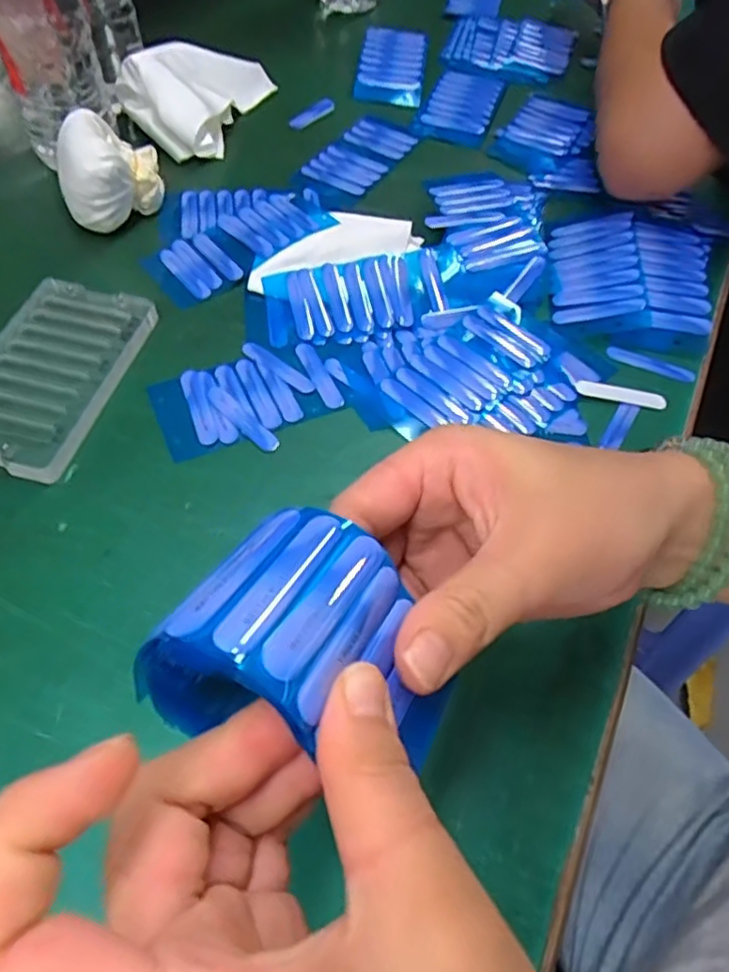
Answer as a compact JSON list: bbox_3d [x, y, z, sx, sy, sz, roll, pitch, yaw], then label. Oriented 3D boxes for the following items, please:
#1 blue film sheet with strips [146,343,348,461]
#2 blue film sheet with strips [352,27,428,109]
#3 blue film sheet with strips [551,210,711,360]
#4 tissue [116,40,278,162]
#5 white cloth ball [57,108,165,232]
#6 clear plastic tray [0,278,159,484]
[{"bbox_3d":[-0.061,-0.048,0.343,0.095,0.004,0.064,-21,60,-16],"label":"blue film sheet with strips"},{"bbox_3d":[0.023,-0.352,0.535,0.055,0.025,0.086,8,56,3],"label":"blue film sheet with strips"},{"bbox_3d":[0.163,-0.129,0.395,0.093,0.019,0.101,13,57,5],"label":"blue film sheet with strips"},{"bbox_3d":[-0.127,-0.300,0.486,0.076,0.052,0.130,17,57,8],"label":"tissue"},{"bbox_3d":[-0.157,-0.192,0.401,0.059,0.057,0.049,-17,59,-14],"label":"white cloth ball"},{"bbox_3d":[-0.164,-0.060,0.341,0.074,0.013,0.123,13,57,5],"label":"clear plastic tray"}]

